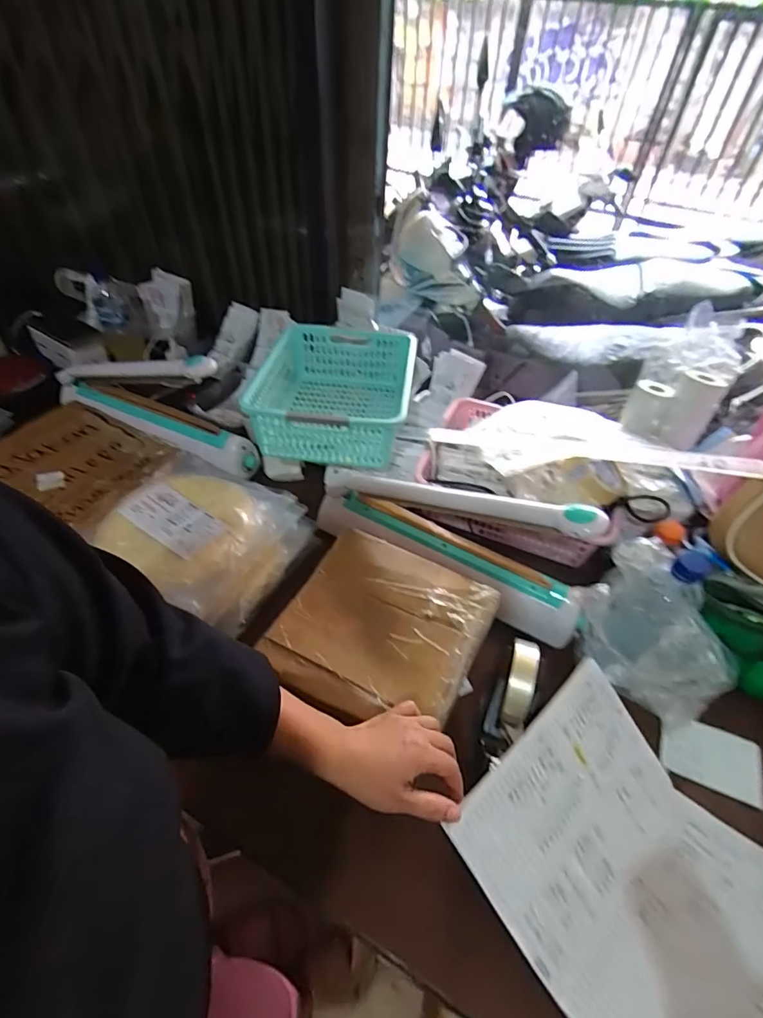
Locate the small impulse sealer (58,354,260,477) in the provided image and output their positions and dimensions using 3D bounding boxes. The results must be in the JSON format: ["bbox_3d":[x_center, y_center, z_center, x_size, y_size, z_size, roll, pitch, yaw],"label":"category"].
[{"bbox_3d":[-0.407,-0.194,0.787,0.400,0.185,0.068,20,51,14],"label":"small impulse sealer"}]

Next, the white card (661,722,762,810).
[{"bbox_3d":[0.391,0.293,0.555,0.109,0.009,0.072,18,52,15],"label":"white card"}]

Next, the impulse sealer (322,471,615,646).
[{"bbox_3d":[0.085,0.028,0.628,0.394,0.203,0.070,26,52,18],"label":"impulse sealer"}]

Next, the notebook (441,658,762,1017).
[{"bbox_3d":[0.250,0.351,0.434,0.242,0.095,0.314,-32,58,-27],"label":"notebook"}]

